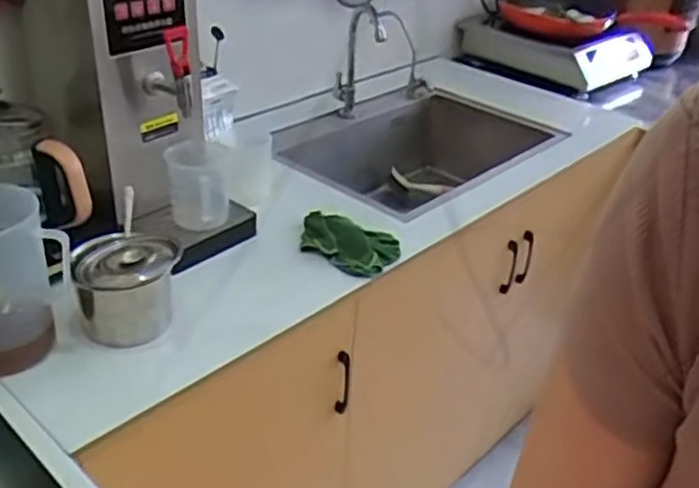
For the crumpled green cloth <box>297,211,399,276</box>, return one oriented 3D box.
[{"bbox_3d":[-0.011,-0.012,1.207,0.183,0.035,0.111,18,36,23],"label":"crumpled green cloth"}]

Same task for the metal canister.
[{"bbox_3d":[-0.304,0.060,0.999,0.131,0.118,0.132,-12,35,-22],"label":"metal canister"}]

